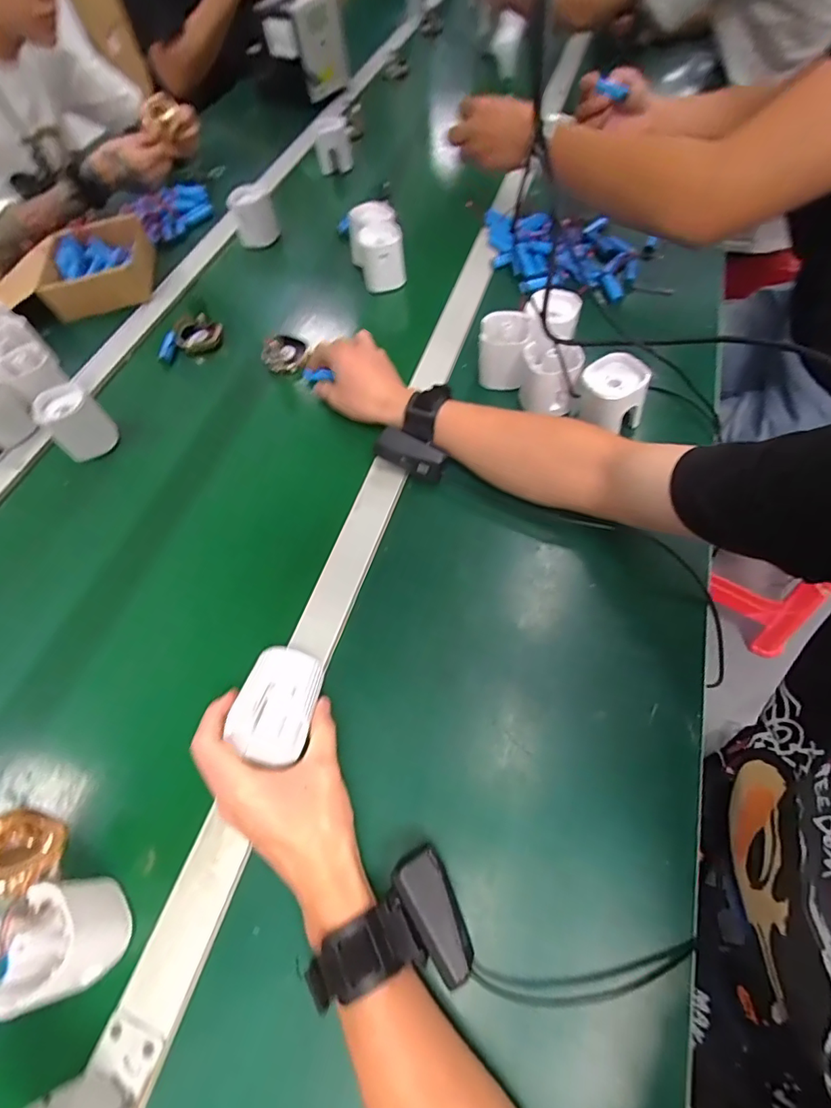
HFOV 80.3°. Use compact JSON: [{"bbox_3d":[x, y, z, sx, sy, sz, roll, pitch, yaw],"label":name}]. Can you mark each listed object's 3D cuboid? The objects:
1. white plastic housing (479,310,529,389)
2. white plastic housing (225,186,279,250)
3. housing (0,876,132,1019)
[{"bbox_3d":[0.101,-0.228,0.561,0.055,0.066,0.064,0,61,8],"label":"white plastic housing"},{"bbox_3d":[-0.257,-0.542,0.788,0.065,0.067,0.057,-14,60,0],"label":"white plastic housing"},{"bbox_3d":[-0.227,0.245,0.314,0.058,0.060,0.061,-26,61,-7],"label":"housing"}]

